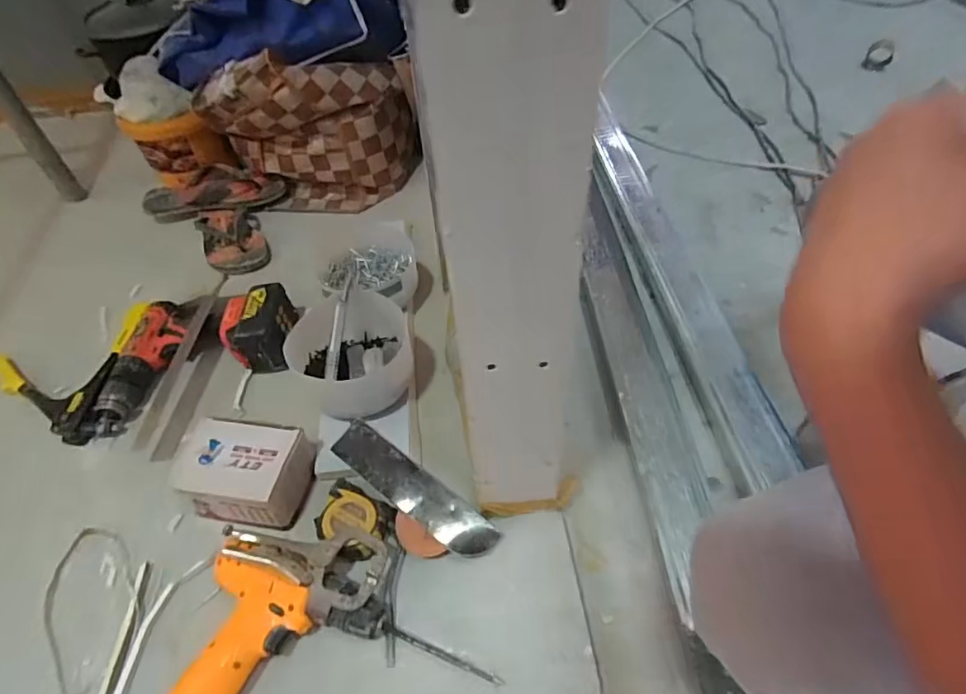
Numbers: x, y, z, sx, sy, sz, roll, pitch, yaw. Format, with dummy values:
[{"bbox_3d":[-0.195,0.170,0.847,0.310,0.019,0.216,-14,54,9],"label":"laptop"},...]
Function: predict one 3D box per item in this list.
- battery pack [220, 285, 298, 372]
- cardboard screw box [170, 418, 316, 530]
[{"bbox_3d":[-0.327,-0.028,0.786,0.087,0.072,0.112,-6,49,0],"label":"battery pack"},{"bbox_3d":[-0.274,0.147,0.630,0.136,0.072,0.098,5,50,9],"label":"cardboard screw box"}]

